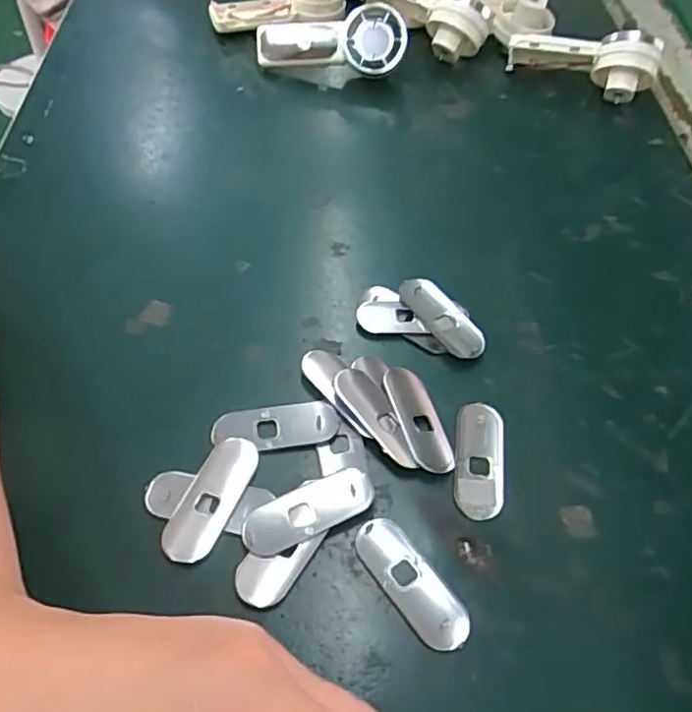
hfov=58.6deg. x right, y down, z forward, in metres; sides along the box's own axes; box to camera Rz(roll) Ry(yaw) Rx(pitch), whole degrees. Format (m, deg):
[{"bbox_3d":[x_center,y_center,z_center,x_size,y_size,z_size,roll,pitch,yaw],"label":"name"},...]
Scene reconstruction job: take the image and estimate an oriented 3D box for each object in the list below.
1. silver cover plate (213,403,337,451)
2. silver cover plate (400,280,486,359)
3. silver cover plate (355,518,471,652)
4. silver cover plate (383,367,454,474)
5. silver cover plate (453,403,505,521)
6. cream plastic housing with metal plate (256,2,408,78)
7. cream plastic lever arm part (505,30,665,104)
[{"bbox_3d":[-0.028,0.028,0.251,0.050,0.004,0.017,-6,55,-7],"label":"silver cover plate"},{"bbox_3d":[0.044,-0.017,0.286,0.018,0.007,0.050,-29,61,-22],"label":"silver cover plate"},{"bbox_3d":[0.023,0.080,0.219,0.018,0.004,0.051,-32,62,-23],"label":"silver cover plate"},{"bbox_3d":[0.029,0.026,0.255,0.017,0.006,0.049,-13,56,-12],"label":"silver cover plate"},{"bbox_3d":[0.054,0.041,0.248,0.020,0.004,0.049,8,54,3],"label":"silver cover plate"},{"bbox_3d":[-0.011,-0.201,0.398,0.096,0.043,0.023,9,54,4],"label":"cream plastic housing with metal plate"},{"bbox_3d":[0.153,-0.192,0.400,0.092,0.040,0.027,16,55,9],"label":"cream plastic lever arm part"}]

